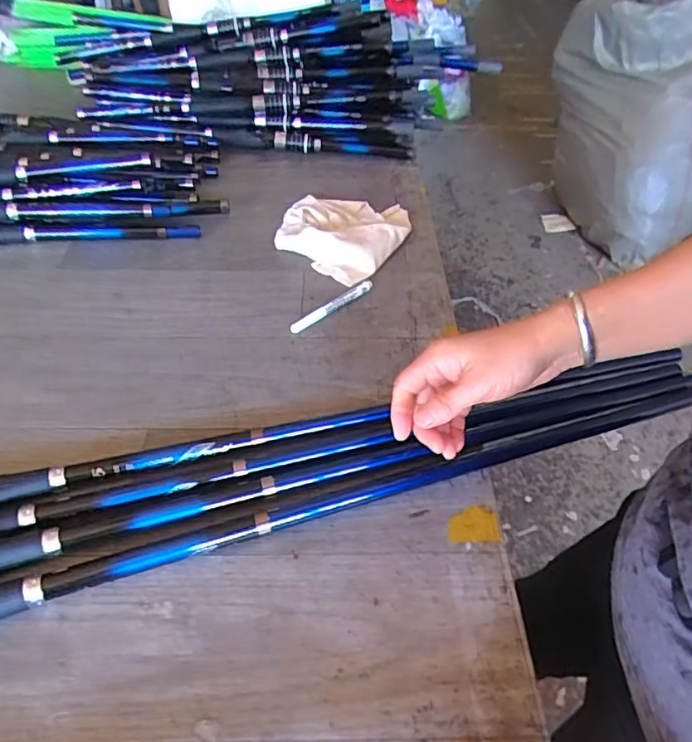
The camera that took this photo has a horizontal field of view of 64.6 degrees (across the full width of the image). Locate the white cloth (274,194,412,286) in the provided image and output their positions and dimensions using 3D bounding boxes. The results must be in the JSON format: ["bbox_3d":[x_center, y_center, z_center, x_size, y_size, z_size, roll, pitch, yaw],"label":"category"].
[{"bbox_3d":[0.001,-0.203,0.743,0.161,0.031,0.179,28,52,22],"label":"white cloth"}]

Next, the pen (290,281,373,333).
[{"bbox_3d":[-0.016,-0.077,0.644,0.121,0.010,0.015,-31,56,-27],"label":"pen"}]

